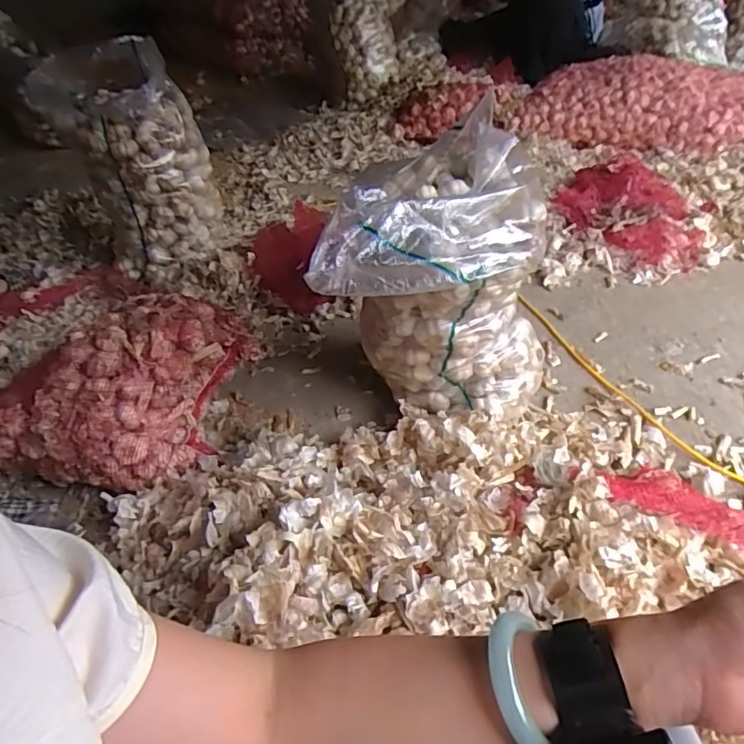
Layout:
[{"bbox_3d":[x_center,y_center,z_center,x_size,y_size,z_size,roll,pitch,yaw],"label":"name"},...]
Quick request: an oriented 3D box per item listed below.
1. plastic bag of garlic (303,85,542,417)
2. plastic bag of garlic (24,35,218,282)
[{"bbox_3d":[0.095,-0.107,0.903,0.396,0.441,0.241,-16,45,-14],"label":"plastic bag of garlic"},{"bbox_3d":[-0.544,-0.472,1.319,0.315,0.446,0.318,-17,45,-15],"label":"plastic bag of garlic"}]

